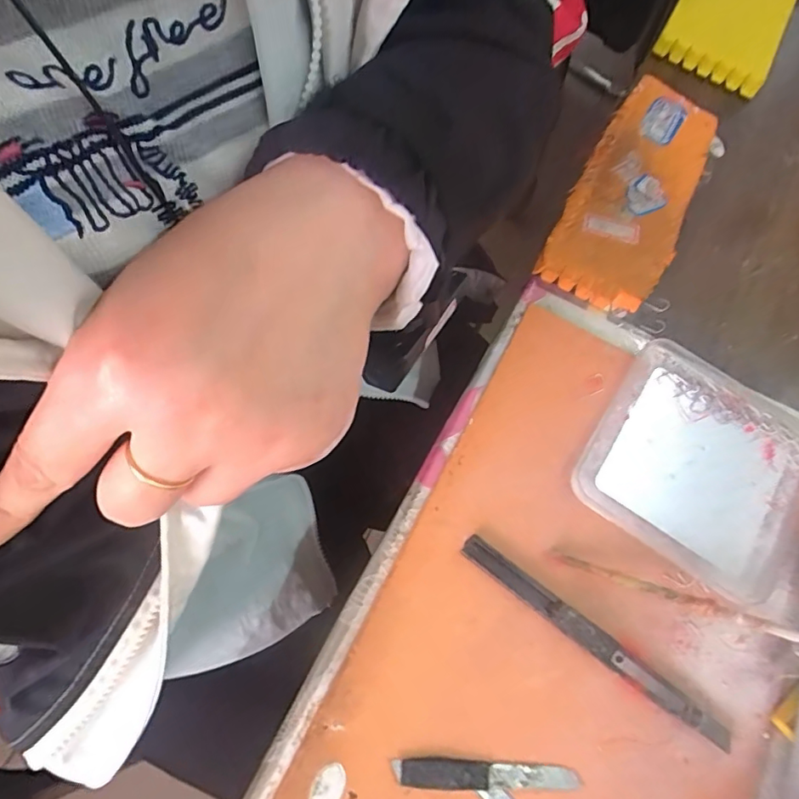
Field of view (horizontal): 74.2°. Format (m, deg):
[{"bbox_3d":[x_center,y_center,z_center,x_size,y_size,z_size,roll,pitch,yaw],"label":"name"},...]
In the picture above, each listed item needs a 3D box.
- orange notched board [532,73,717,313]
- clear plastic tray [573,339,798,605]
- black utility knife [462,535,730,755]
[{"bbox_3d":[0.151,-0.135,0.340,0.070,0.015,0.172,28,71,5],"label":"orange notched board"},{"bbox_3d":[0.163,0.036,0.284,0.115,0.017,0.112,34,71,7],"label":"clear plastic tray"},{"bbox_3d":[0.090,0.111,0.245,0.142,0.008,0.012,37,71,8],"label":"black utility knife"}]

